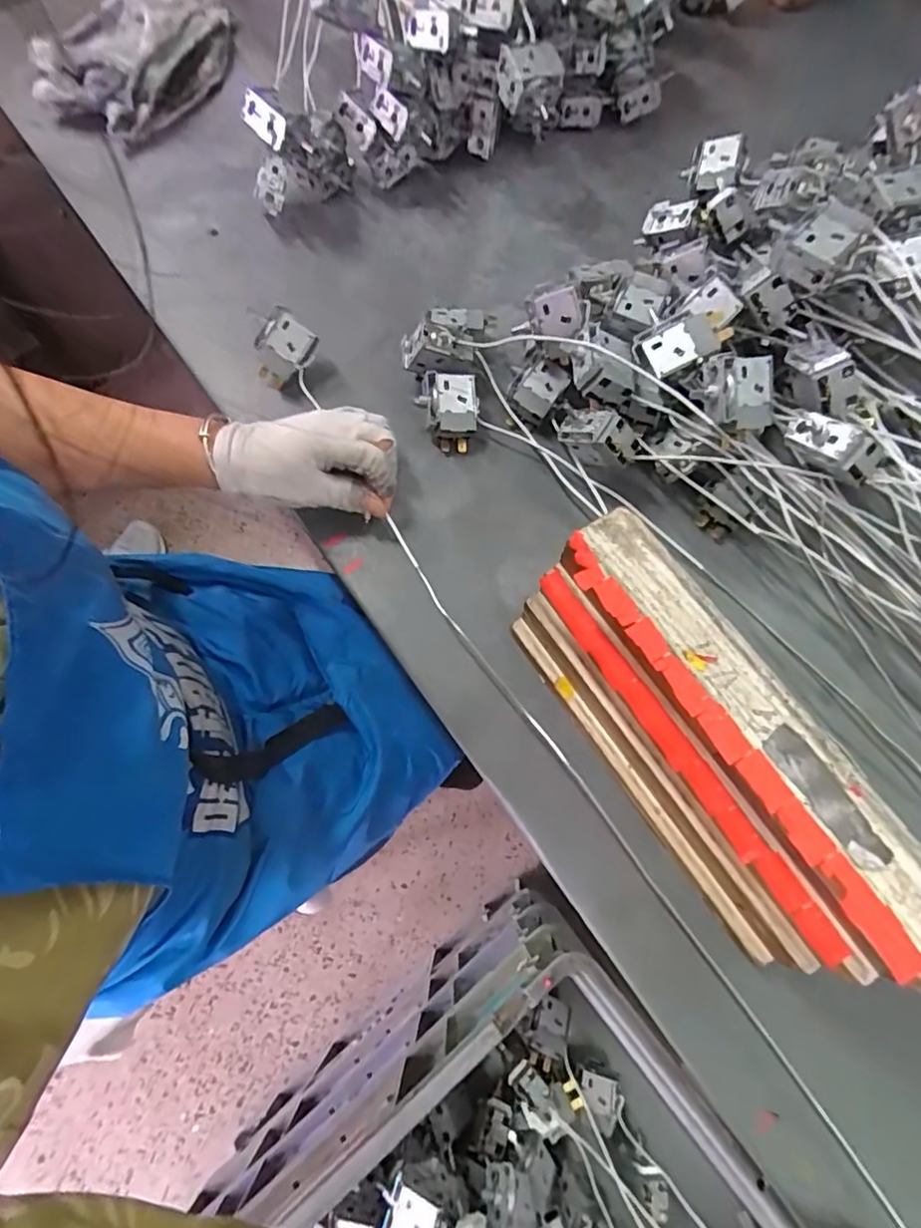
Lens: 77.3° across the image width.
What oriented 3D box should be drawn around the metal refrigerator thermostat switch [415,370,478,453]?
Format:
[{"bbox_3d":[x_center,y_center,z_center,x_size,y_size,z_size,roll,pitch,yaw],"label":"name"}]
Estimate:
[{"bbox_3d":[-0.010,-0.160,0.455,0.044,0.025,0.058,-2,91,-9],"label":"metal refrigerator thermostat switch"}]

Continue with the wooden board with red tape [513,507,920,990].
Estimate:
[{"bbox_3d":[0.137,0.068,0.327,0.084,0.121,0.252,-32,74,-9],"label":"wooden board with red tape"}]

